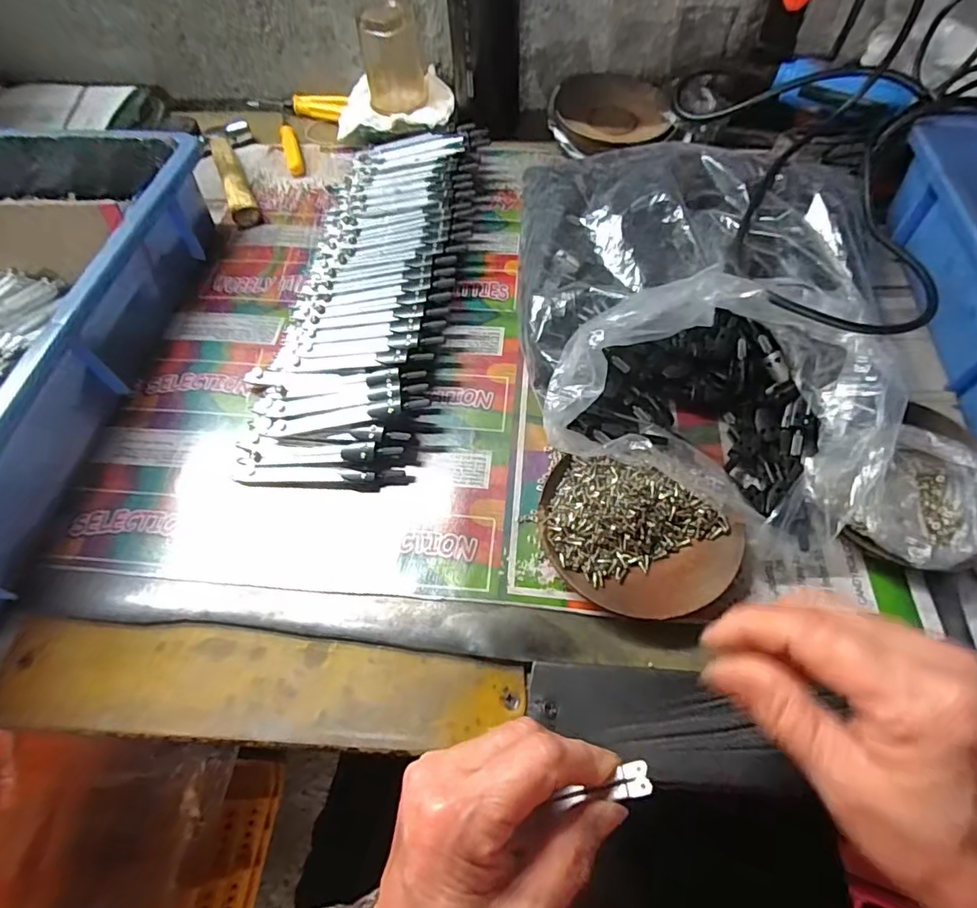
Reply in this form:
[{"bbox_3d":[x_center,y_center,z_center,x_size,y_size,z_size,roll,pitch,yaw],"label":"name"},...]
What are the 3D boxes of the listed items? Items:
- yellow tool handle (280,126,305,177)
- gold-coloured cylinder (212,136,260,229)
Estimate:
[{"bbox_3d":[-0.199,-0.310,0.537,0.016,0.014,0.077,-16,59,-9],"label":"yellow tool handle"},{"bbox_3d":[-0.246,-0.267,0.512,0.023,0.019,0.136,-20,60,-11],"label":"gold-coloured cylinder"}]

